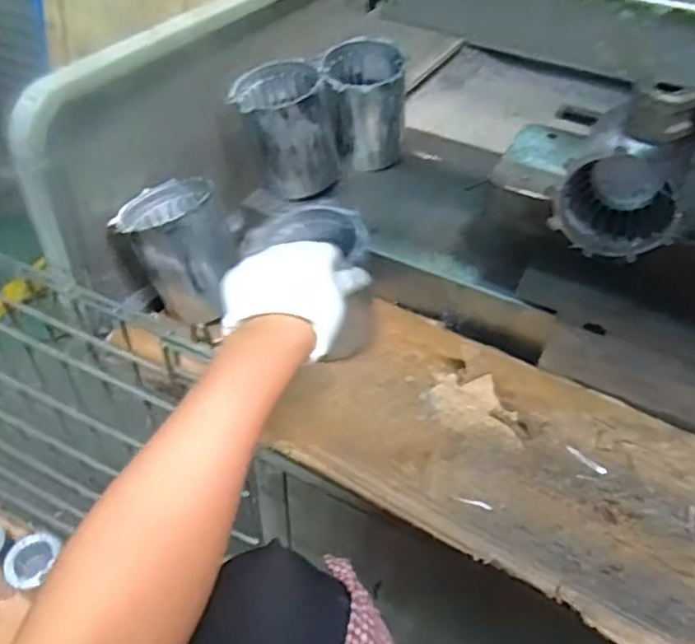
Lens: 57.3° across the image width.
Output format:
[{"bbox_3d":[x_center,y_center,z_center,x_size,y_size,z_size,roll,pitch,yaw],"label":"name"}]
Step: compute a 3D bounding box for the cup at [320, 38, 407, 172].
[{"bbox_3d":[0.017,-0.240,0.711,0.085,0.124,0.092,1,45,-1],"label":"cup"}]

